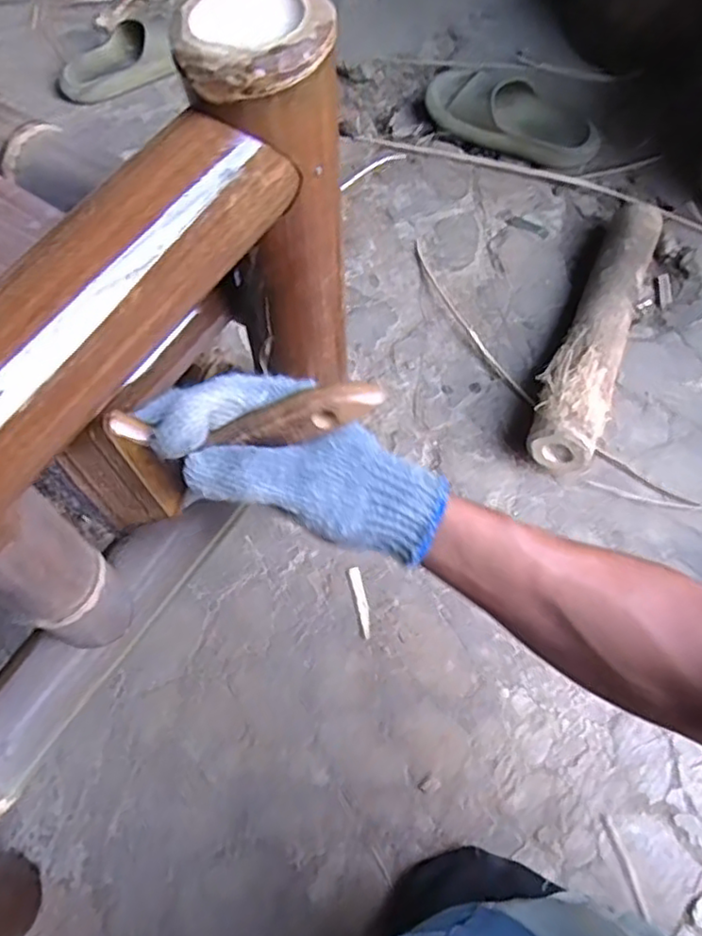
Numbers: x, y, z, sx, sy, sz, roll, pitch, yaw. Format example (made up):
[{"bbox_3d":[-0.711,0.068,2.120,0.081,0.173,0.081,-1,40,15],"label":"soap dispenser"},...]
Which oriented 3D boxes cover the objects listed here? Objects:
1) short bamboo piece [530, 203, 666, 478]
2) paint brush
[{"bbox_3d":[0.291,-0.170,0.755,0.080,0.071,0.389,21,65,12],"label":"short bamboo piece"},{"bbox_3d":[-0.062,-0.016,0.339,0.156,0.062,0.032,-19,65,1],"label":"paint brush"}]

